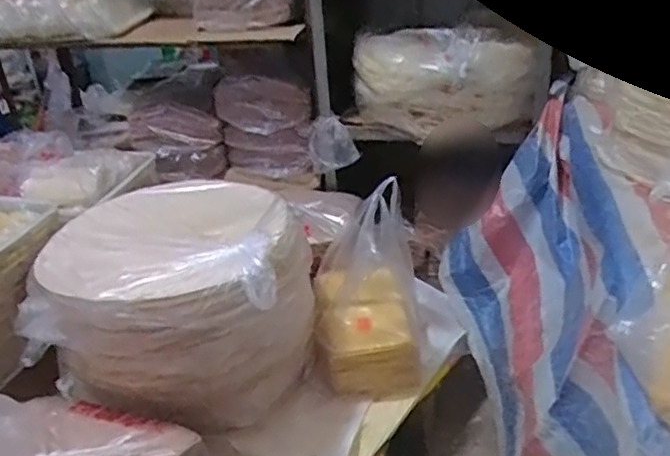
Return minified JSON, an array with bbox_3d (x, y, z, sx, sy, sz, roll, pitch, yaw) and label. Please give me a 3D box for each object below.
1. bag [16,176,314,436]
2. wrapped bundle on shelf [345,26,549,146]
[{"bbox_3d":[-0.348,0.155,1.440,0.569,0.372,0.534,-5,28,0],"label":"bag"},{"bbox_3d":[0.288,-0.397,1.761,0.547,0.317,0.221,5,30,18],"label":"wrapped bundle on shelf"}]

